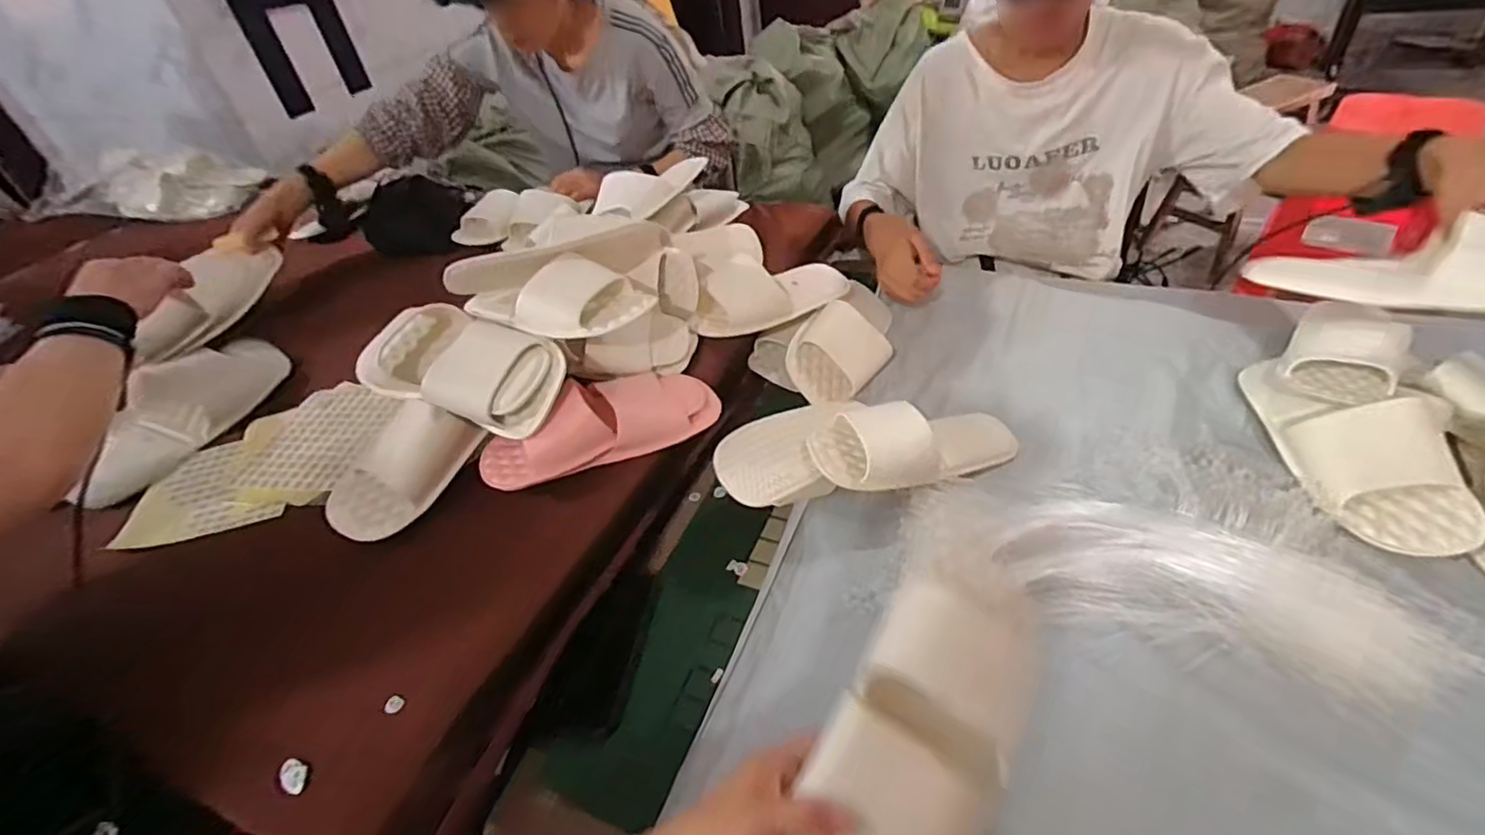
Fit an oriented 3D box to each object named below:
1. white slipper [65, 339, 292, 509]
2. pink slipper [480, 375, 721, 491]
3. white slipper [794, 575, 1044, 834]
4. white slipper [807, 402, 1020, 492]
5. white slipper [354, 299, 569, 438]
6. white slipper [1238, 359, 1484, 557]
[{"bbox_3d":[-0.661,-0.010,0.759,0.096,0.077,0.252,8,44,19],"label":"white slipper"},{"bbox_3d":[-0.142,-0.002,0.657,0.242,0.069,0.084,-24,43,-17],"label":"pink slipper"},{"bbox_3d":[0.104,0.203,0.393,0.096,0.057,0.222,20,64,30],"label":"white slipper"},{"bbox_3d":[0.191,0.020,0.719,0.246,0.062,0.103,-4,37,-21],"label":"white slipper"},{"bbox_3d":[-0.279,-0.053,0.648,0.230,0.063,0.102,17,79,24],"label":"white slipper"},{"bbox_3d":[0.622,0.012,0.660,0.135,0.074,0.255,3,41,13],"label":"white slipper"}]

